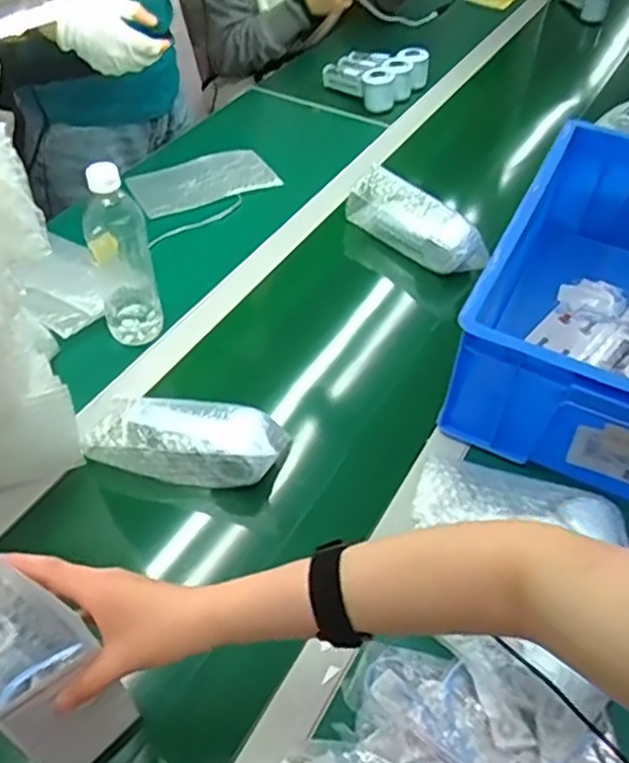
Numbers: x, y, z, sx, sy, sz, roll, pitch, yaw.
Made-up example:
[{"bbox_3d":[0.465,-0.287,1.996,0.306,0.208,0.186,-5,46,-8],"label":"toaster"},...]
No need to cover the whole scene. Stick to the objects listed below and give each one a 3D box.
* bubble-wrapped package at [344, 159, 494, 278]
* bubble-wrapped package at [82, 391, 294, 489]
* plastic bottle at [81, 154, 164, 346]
[{"bbox_3d":[0.144,-0.227,0.962,0.207,0.070,0.061,36,55,26],"label":"bubble-wrapped package"},{"bbox_3d":[-0.131,0.057,0.710,0.195,0.072,0.071,11,47,6],"label":"bubble-wrapped package"},{"bbox_3d":[-0.221,-0.146,0.779,0.071,0.217,0.062,-3,47,-7],"label":"plastic bottle"}]

